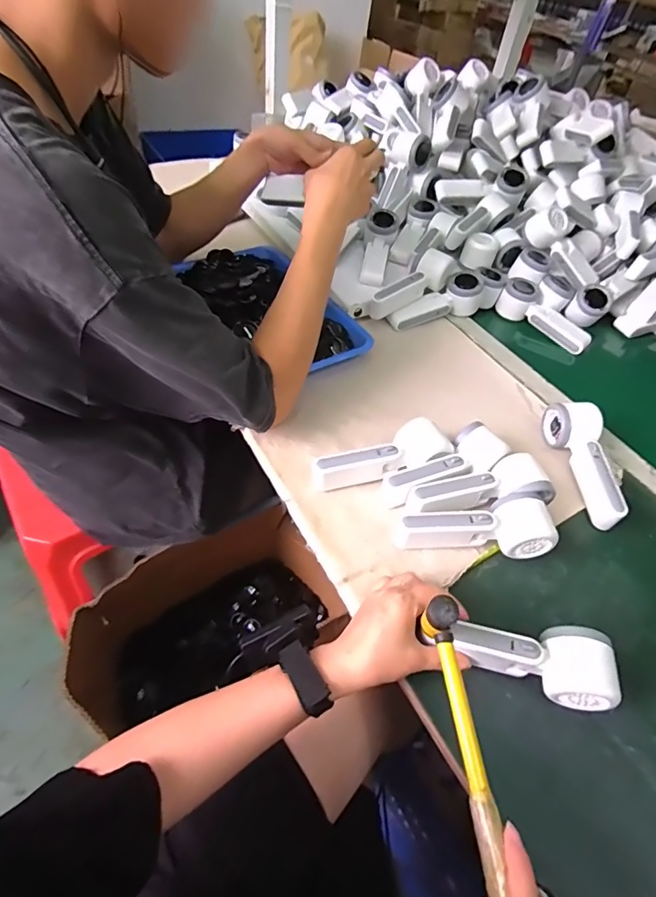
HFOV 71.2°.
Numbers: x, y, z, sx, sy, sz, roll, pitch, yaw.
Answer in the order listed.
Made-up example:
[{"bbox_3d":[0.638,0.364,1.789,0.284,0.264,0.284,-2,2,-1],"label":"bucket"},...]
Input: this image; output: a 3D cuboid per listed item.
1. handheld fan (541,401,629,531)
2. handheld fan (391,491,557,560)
[{"bbox_3d":[0.324,0.015,0.567,0.052,0.057,0.167,-1,50,-8],"label":"handheld fan"},{"bbox_3d":[0.154,0.089,0.487,0.156,0.053,0.063,-4,51,-10],"label":"handheld fan"}]

